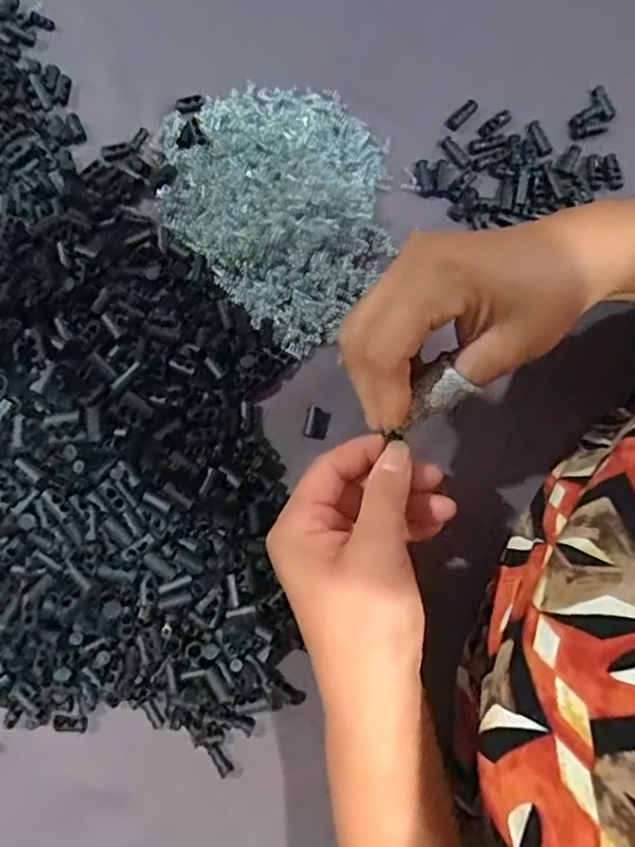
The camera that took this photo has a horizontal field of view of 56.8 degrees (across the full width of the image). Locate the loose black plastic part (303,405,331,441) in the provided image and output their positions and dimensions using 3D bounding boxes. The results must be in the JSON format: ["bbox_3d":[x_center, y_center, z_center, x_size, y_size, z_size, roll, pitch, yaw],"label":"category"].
[{"bbox_3d":[0.000,0.000,0.360,0.014,0.006,0.019,13,78,0],"label":"loose black plastic part"}]

